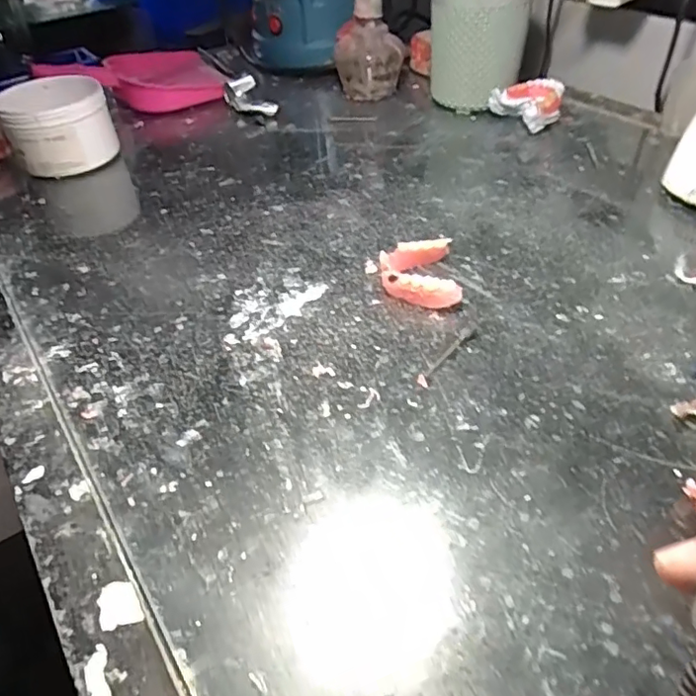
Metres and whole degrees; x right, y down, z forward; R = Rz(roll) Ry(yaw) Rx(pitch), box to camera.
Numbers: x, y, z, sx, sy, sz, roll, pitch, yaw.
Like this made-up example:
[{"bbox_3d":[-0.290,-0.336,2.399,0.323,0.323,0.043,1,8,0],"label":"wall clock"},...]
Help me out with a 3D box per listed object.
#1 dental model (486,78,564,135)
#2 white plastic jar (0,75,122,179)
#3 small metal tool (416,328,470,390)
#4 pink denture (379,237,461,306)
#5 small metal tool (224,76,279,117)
[{"bbox_3d":[0.178,-0.238,0.544,0.052,0.036,0.063,-22,47,-18],"label":"dental model"},{"bbox_3d":[-0.268,-0.206,0.514,0.090,0.064,0.101,-29,49,-24],"label":"white plastic jar"},{"bbox_3d":[0.055,0.003,0.319,0.008,0.004,0.053,25,51,27],"label":"small metal tool"},{"bbox_3d":[0.046,-0.049,0.365,0.048,0.018,0.063,-4,44,0],"label":"pink denture"},{"bbox_3d":[-0.103,-0.268,0.593,0.024,0.029,0.070,-33,51,-26],"label":"small metal tool"}]

